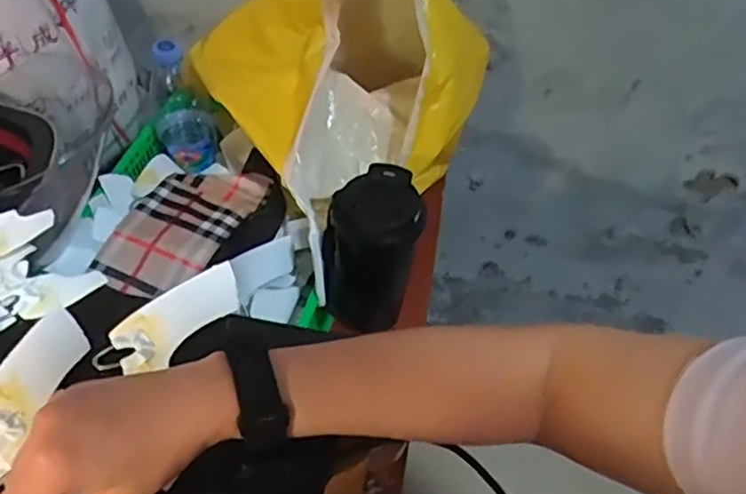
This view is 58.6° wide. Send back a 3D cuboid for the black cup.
[{"bbox_3d":[-0.002,0.011,0.720,0.088,0.189,0.092,1,49,-2],"label":"black cup"}]

